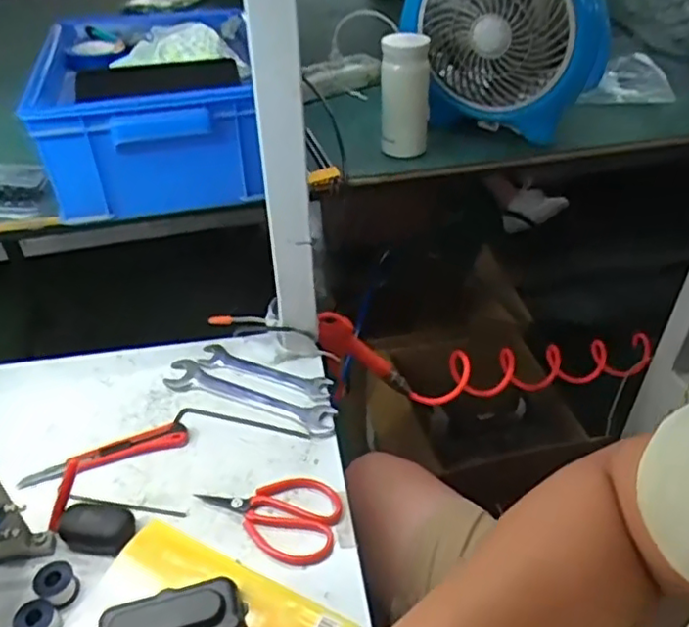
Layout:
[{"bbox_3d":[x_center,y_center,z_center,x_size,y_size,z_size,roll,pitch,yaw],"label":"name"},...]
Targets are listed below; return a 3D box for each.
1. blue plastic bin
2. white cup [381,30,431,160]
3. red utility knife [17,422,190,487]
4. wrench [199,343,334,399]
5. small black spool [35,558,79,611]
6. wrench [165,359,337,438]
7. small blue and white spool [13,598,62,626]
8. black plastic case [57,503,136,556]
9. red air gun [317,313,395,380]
[{"bbox_3d":[-0.229,-0.255,0.757,0.213,0.152,0.316,-8,40,-10],"label":"blue plastic bin"},{"bbox_3d":[0.074,-0.268,0.789,0.058,0.143,0.069,4,40,6],"label":"white cup"},{"bbox_3d":[-0.230,0.137,0.625,0.154,0.015,0.030,-14,41,-16],"label":"red utility knife"},{"bbox_3d":[-0.088,0.062,0.711,0.158,0.006,0.027,16,42,19],"label":"wrench"},{"bbox_3d":[-0.230,0.215,0.513,0.028,0.025,0.025,-31,48,-32],"label":"small black spool"},{"bbox_3d":[-0.102,0.088,0.679,0.197,0.006,0.039,16,42,19],"label":"wrench"},{"bbox_3d":[-0.236,0.236,0.494,0.025,0.025,0.029,30,48,31],"label":"small blue and white spool"},{"bbox_3d":[-0.215,0.185,0.554,0.064,0.027,0.035,8,40,10],"label":"black plastic case"},{"bbox_3d":[0.008,0.044,0.815,0.057,0.132,0.023,-36,35,20],"label":"red air gun"}]

